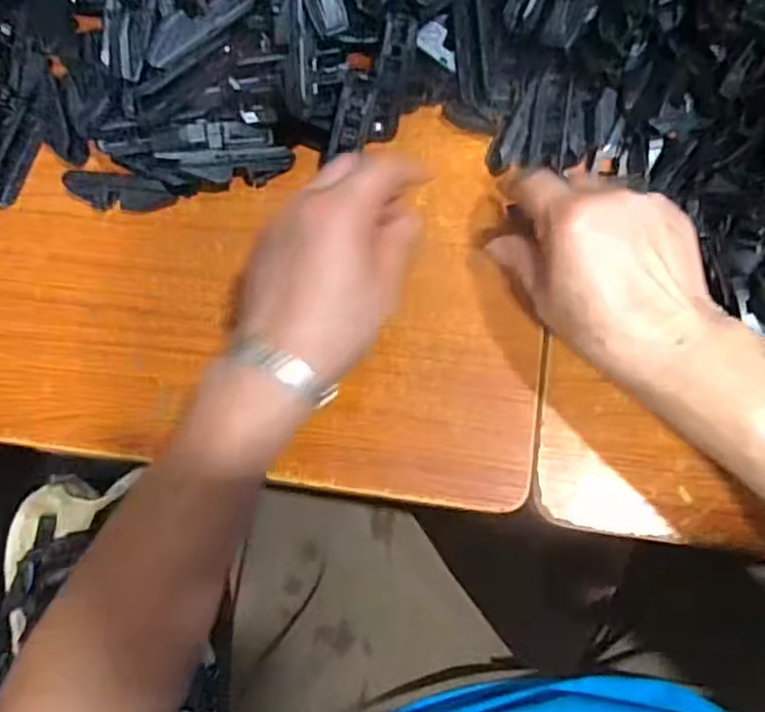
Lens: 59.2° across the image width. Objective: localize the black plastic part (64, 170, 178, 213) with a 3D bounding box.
[{"bbox_3d":[-0.172,-0.107,0.439,0.073,0.006,0.023,6,77,6],"label":"black plastic part"}]

